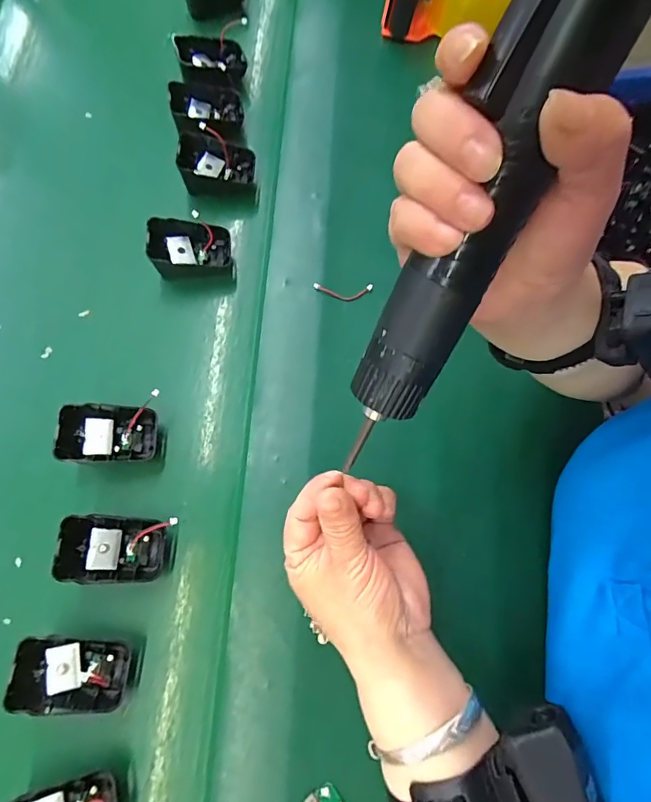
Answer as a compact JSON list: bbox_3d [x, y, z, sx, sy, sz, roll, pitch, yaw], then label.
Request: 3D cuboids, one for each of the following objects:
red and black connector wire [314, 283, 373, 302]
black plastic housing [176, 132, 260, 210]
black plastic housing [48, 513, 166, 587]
[{"bbox_3d":[0.016,-0.097,0.425,0.052,0.006,0.015,0,72,-2],"label":"red and black connector wire"},{"bbox_3d":[-0.101,-0.217,0.446,0.067,0.039,0.051,5,72,6],"label":"black plastic housing"},{"bbox_3d":[-0.149,0.105,0.339,0.063,0.041,0.047,0,72,4],"label":"black plastic housing"}]

